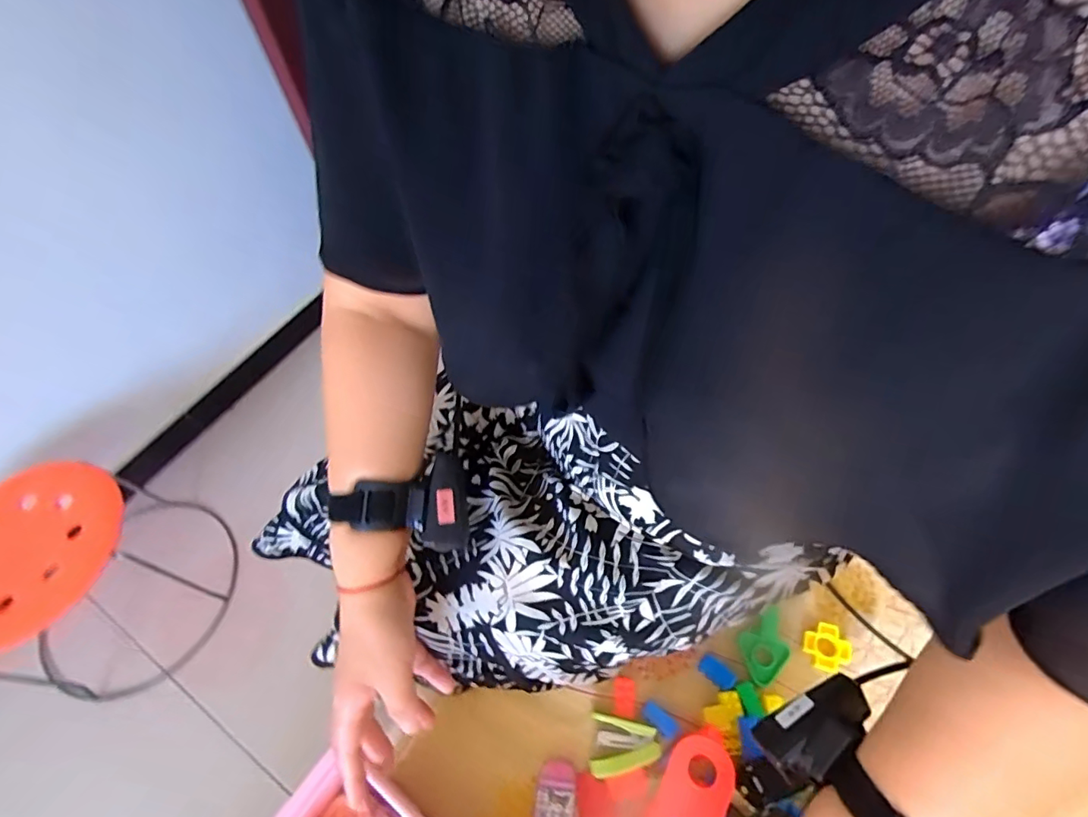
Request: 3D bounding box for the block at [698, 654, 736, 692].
[{"bbox_3d":[0.164,0.250,0.485,0.032,0.009,0.019,39,65,23],"label":"block"}]

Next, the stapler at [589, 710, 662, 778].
[{"bbox_3d":[0.070,0.292,0.440,0.058,0.022,0.044,4,57,4],"label":"stapler"}]

